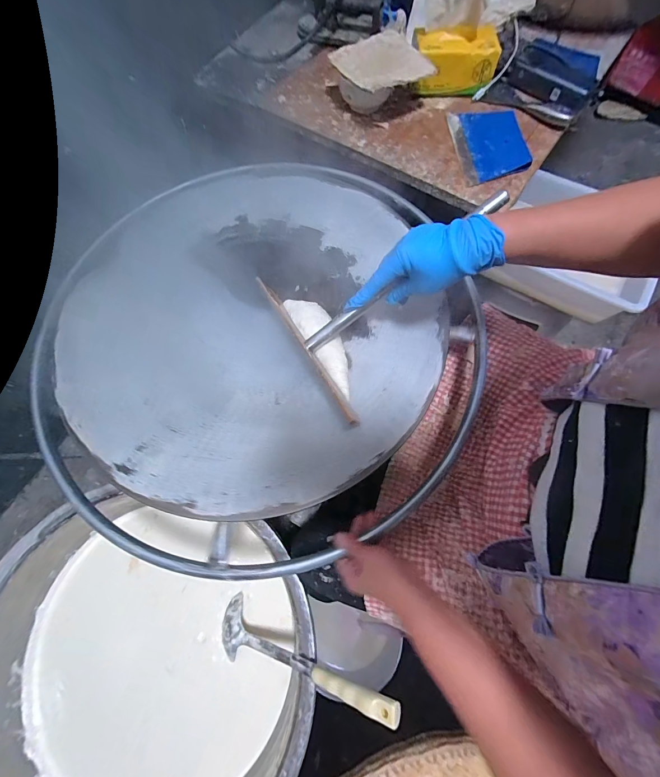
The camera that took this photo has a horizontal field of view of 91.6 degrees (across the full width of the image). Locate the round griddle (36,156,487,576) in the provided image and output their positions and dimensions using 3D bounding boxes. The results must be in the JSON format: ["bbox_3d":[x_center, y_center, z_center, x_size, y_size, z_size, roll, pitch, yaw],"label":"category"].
[{"bbox_3d":[-0.105,-0.102,0.497,0.605,0.055,0.649,0,71,1],"label":"round griddle"}]

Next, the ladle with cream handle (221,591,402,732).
[{"bbox_3d":[-0.053,0.407,0.478,0.334,0.025,0.087,-6,67,36],"label":"ladle with cream handle"}]

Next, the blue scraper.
[{"bbox_3d":[0.306,-0.473,0.618,0.120,0.016,0.195,-5,71,0],"label":"blue scraper"}]

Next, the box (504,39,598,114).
[{"bbox_3d":[0.460,-0.648,0.654,0.160,0.028,0.188,32,75,12],"label":"box"}]

